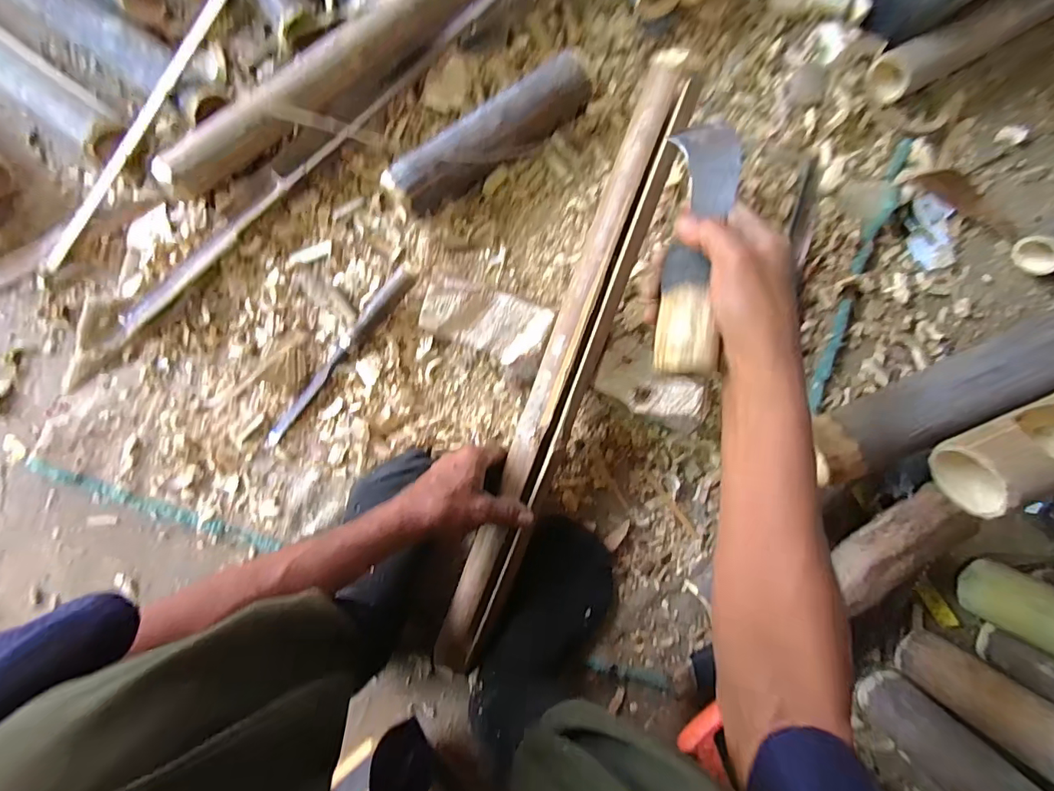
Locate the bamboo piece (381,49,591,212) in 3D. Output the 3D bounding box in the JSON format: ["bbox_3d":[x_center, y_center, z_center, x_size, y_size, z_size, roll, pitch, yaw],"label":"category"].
[{"bbox_3d":[-0.041,-0.290,0.549,0.246,0.057,0.052,-35,91,-4],"label":"bamboo piece"}]

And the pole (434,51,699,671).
[{"bbox_3d":[0.035,-0.018,0.501,0.054,0.032,0.633,20,95,-3],"label":"pole"}]

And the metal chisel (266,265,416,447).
[{"bbox_3d":[-0.210,-0.043,0.547,0.026,0.027,0.249,37,87,-2],"label":"metal chisel"}]

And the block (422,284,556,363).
[{"bbox_3d":[-0.045,-0.082,0.545,0.131,0.058,0.065,18,88,-3],"label":"block"}]

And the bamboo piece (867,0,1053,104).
[{"bbox_3d":[0.566,-0.456,0.598,0.327,0.045,0.060,-31,91,-4],"label":"bamboo piece"}]

